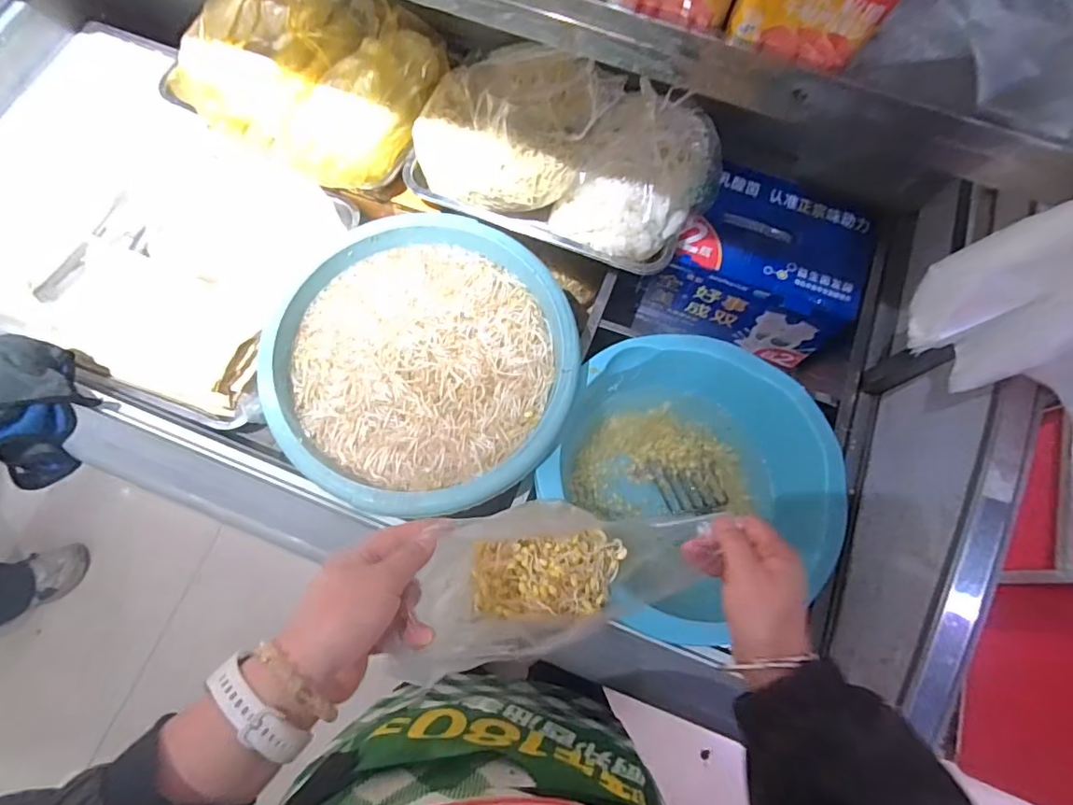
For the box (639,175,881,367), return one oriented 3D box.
[{"bbox_3d":[0.342,-0.212,0.871,0.296,0.200,0.198,17,73,3],"label":"box"}]

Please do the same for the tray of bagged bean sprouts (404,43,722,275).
[{"bbox_3d":[0.032,-0.339,0.710,0.415,0.130,0.218,16,73,3],"label":"tray of bagged bean sprouts"}]

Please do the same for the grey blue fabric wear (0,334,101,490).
[{"bbox_3d":[-0.597,0.003,0.636,0.113,0.093,0.145,-37,77,-12],"label":"grey blue fabric wear"}]

